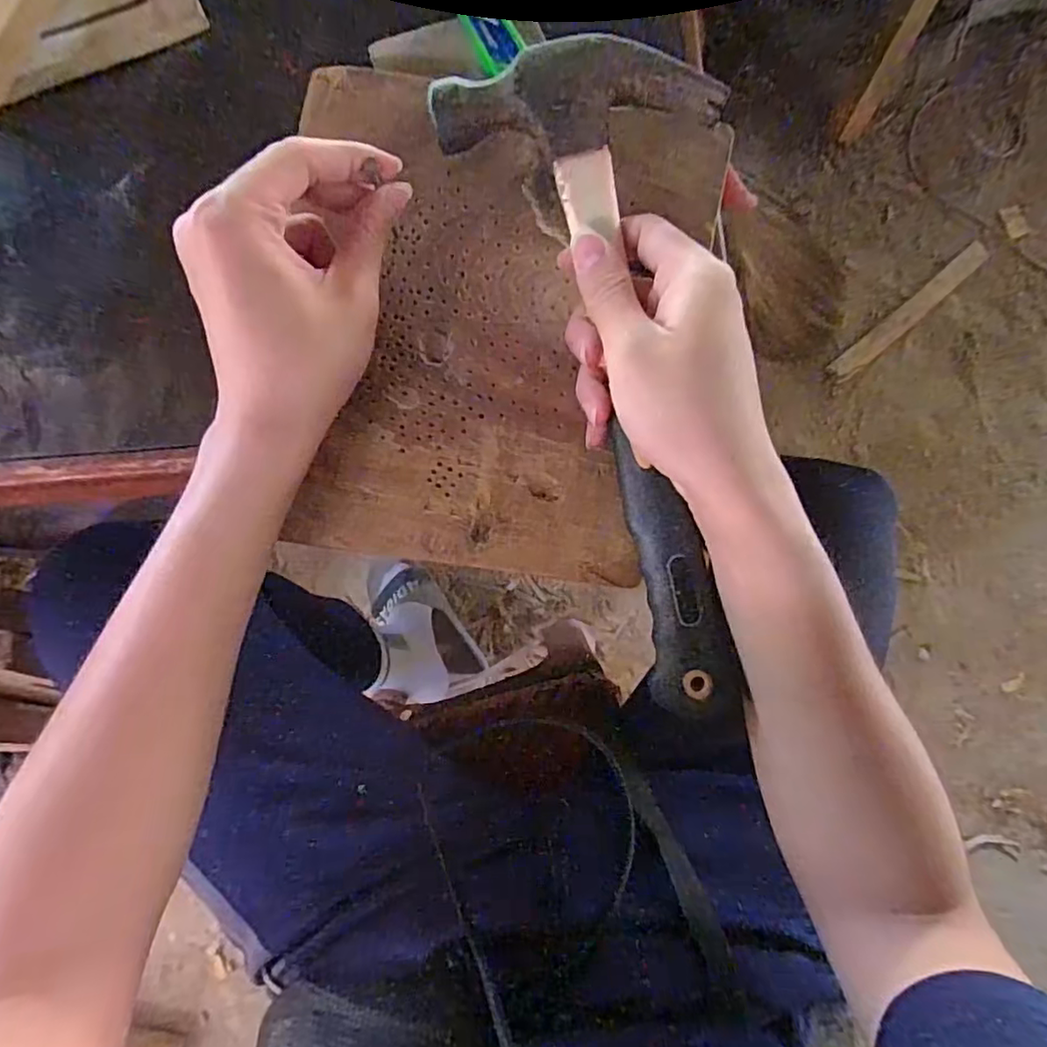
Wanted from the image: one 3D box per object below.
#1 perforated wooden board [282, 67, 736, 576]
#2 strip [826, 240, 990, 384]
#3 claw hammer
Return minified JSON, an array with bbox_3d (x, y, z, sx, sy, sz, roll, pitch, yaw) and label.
[{"bbox_3d":[-0.019,-0.103,0.308,0.206,0.021,0.246,12,86,-5],"label":"perforated wooden board"},{"bbox_3d":[0.721,-0.396,1.099,0.403,0.012,0.043,-39,88,-7],"label":"strip"},{"bbox_3d":[0.042,-0.057,0.287,0.121,0.024,0.314,-9,96,-6],"label":"claw hammer"}]

